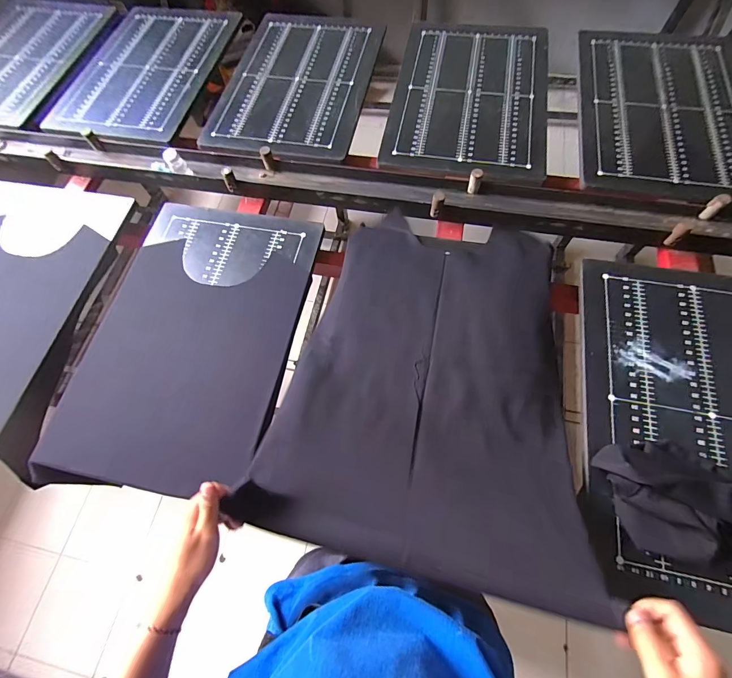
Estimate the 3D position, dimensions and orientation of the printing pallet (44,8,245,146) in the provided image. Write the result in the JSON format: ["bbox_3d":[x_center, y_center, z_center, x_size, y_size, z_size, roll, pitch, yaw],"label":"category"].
[{"bbox_3d":[-0.662,-0.829,1.070,0.421,0.033,0.662,12,68,10],"label":"printing pallet"}]

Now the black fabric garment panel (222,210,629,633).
[{"bbox_3d":[0.121,0.037,0.610,0.475,0.110,0.623,11,67,7],"label":"black fabric garment panel"}]

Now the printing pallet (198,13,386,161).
[{"bbox_3d":[-0.189,-0.752,1.010,0.397,0.017,0.616,10,67,7],"label":"printing pallet"}]

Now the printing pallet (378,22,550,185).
[{"bbox_3d":[0.283,-0.675,0.954,0.398,0.020,0.665,9,66,6],"label":"printing pallet"}]

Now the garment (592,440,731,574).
[{"bbox_3d":[0.554,0.255,0.515,0.370,0.055,0.161,10,67,7],"label":"garment"}]

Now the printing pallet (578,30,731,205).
[{"bbox_3d":[0.768,-0.602,0.901,0.411,0.021,0.633,12,67,7],"label":"printing pallet"}]

